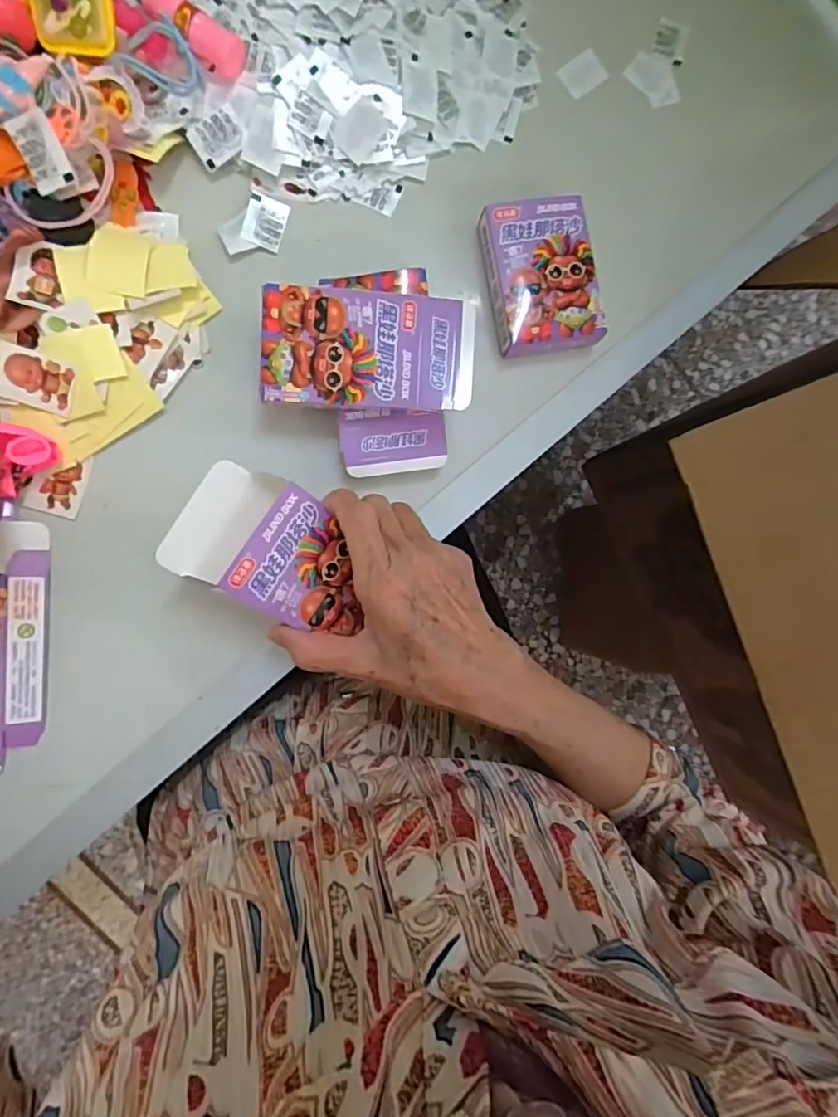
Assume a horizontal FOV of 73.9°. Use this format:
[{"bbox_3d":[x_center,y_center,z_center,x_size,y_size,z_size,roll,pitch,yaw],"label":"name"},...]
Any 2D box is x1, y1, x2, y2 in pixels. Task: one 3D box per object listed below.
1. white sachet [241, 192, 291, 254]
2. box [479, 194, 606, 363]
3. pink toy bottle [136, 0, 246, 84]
[{"bbox_3d":[-0.097,-0.212,0.351,0.025,0.004,0.033,15,86,-8],"label":"white sachet"},{"bbox_3d":[0.080,-0.183,0.367,0.066,0.026,0.092,-11,90,-9],"label":"box"},{"bbox_3d":[-0.134,-0.307,0.316,0.073,0.016,0.019,33,84,-7],"label":"pink toy bottle"}]

